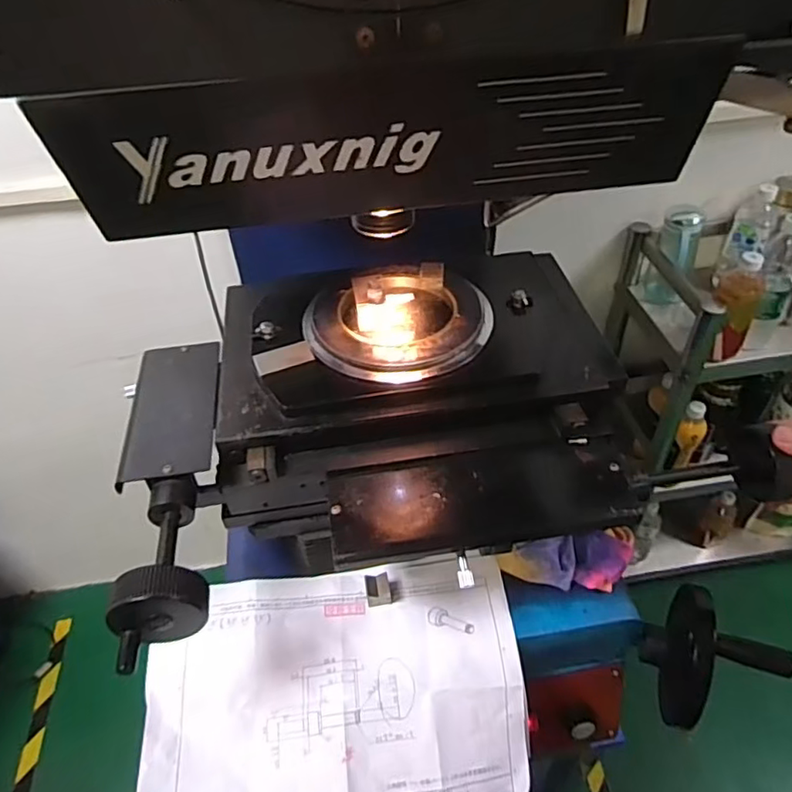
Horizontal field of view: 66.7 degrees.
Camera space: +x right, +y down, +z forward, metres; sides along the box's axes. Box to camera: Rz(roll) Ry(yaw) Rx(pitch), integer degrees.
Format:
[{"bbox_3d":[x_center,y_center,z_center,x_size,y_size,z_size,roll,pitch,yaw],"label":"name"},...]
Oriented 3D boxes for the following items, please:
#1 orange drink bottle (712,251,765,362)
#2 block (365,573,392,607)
[{"bbox_3d":[0.541,-0.148,0.959,0.065,0.172,0.080,23,51,25],"label":"orange drink bottle"},{"bbox_3d":[-0.015,0.162,0.504,0.020,0.012,0.024,-8,45,-4],"label":"block"}]

